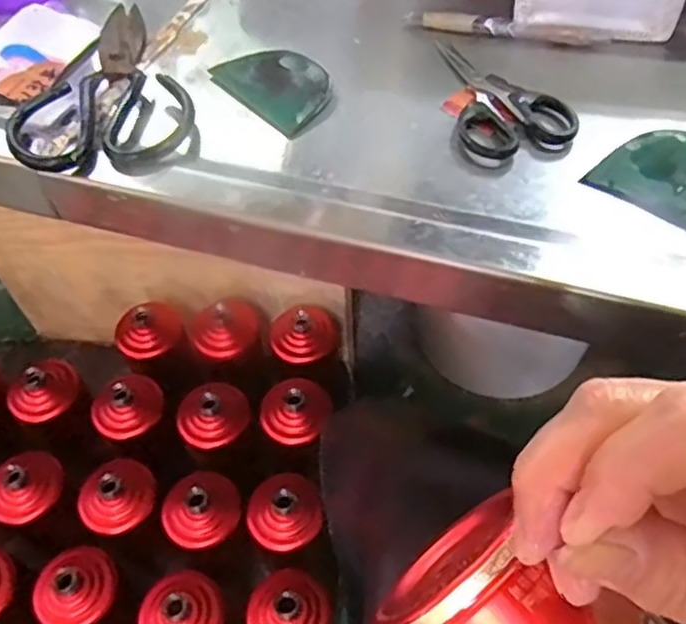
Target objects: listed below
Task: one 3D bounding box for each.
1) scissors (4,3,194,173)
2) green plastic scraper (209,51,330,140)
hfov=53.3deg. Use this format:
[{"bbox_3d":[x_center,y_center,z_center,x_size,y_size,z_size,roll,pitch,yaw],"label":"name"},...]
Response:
[{"bbox_3d":[-0.160,-0.156,0.452,0.105,0.025,0.185,-12,56,-7],"label":"scissors"},{"bbox_3d":[-0.043,-0.152,0.455,0.053,0.012,0.084,-37,62,-21],"label":"green plastic scraper"}]

